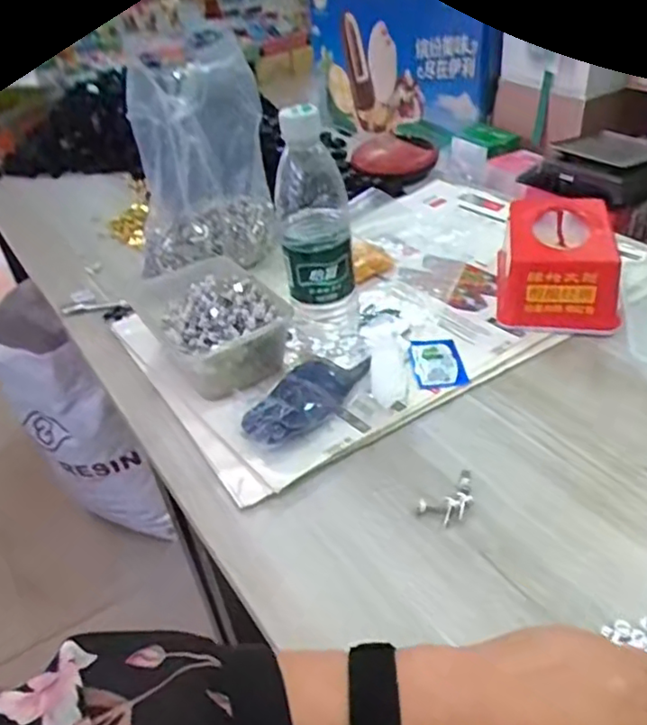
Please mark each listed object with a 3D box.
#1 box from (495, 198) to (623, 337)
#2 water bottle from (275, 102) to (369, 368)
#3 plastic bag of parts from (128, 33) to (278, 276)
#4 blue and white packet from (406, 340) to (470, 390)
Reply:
[{"bbox_3d":[0.234,-0.102,0.644,0.108,0.080,0.139,3,38,12],"label":"box"},{"bbox_3d":[-0.005,-0.101,0.549,0.069,0.216,0.058,-5,37,2],"label":"water bottle"},{"bbox_3d":[-0.124,-0.201,0.663,0.055,0.201,0.146,24,47,34],"label":"plastic bag of parts"},{"bbox_3d":[0.104,0.000,0.590,0.047,0.007,0.064,-9,37,-3],"label":"blue and white packet"}]

